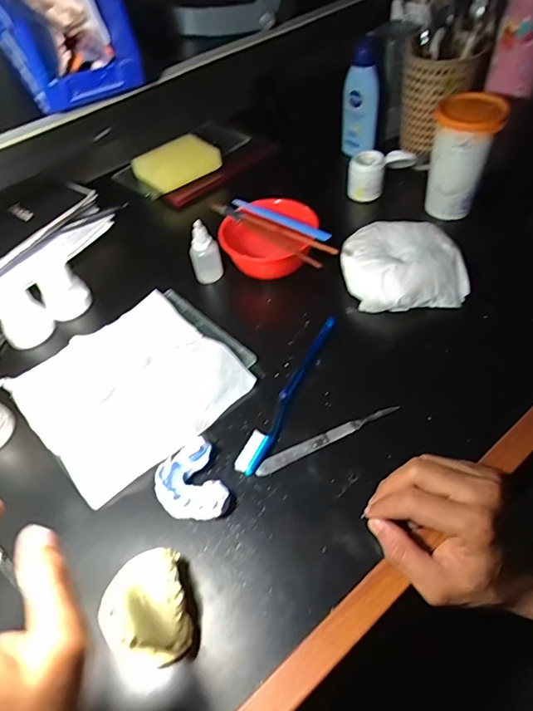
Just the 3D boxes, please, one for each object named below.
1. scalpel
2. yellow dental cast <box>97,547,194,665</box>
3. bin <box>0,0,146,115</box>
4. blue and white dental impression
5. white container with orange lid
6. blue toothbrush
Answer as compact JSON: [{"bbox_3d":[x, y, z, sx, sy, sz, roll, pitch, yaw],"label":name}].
[{"bbox_3d":[0.055,0.074,0.417,0.137,0.006,0.012,-24,60,-10],"label":"scalpel"},{"bbox_3d":[-0.086,0.171,0.320,0.059,0.044,0.070,-17,52,-7],"label":"yellow dental cast"},{"bbox_3d":[-0.211,-0.333,0.463,0.109,0.100,0.153,-28,55,-16],"label":"bin"},{"bbox_3d":[-0.063,0.107,0.388,0.053,0.022,0.066,-25,54,-14],"label":"blue and white dental impression"},{"bbox_3d":[0.230,-0.230,0.562,0.073,0.134,0.084,11,54,13],"label":"white container with orange lid"},{"bbox_3d":[0.025,0.033,0.447,0.019,0.015,0.188,22,57,21],"label":"blue toothbrush"}]

